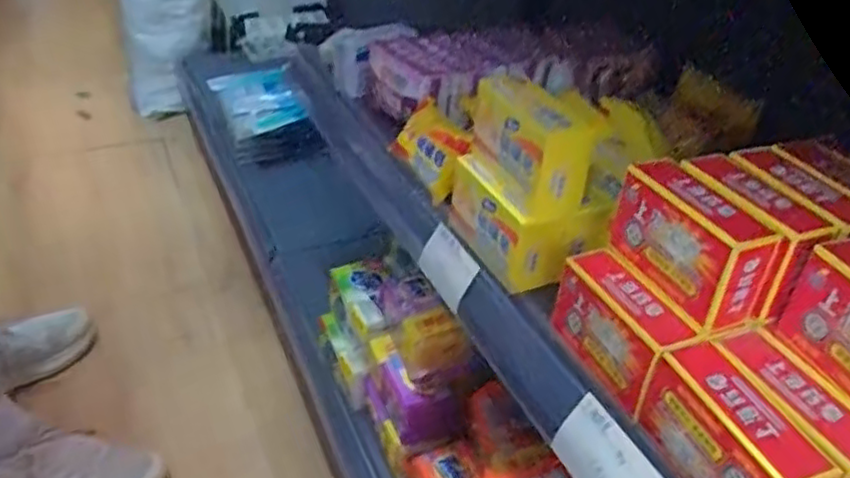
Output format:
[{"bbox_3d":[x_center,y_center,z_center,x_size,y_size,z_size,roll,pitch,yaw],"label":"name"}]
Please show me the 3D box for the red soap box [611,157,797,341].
[{"bbox_3d":[0.156,0.003,0.392,0.043,0.063,0.090,-12,38,-22],"label":"red soap box"}]

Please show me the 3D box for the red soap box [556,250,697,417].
[{"bbox_3d":[0.117,0.054,0.411,0.037,0.064,0.090,-12,38,-22],"label":"red soap box"}]

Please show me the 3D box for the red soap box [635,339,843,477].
[{"bbox_3d":[0.154,0.106,0.346,0.034,0.059,0.090,-12,38,-22],"label":"red soap box"}]

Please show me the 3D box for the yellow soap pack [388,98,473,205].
[{"bbox_3d":[0.007,-0.078,0.596,0.036,0.055,0.089,-17,40,-27],"label":"yellow soap pack"}]

